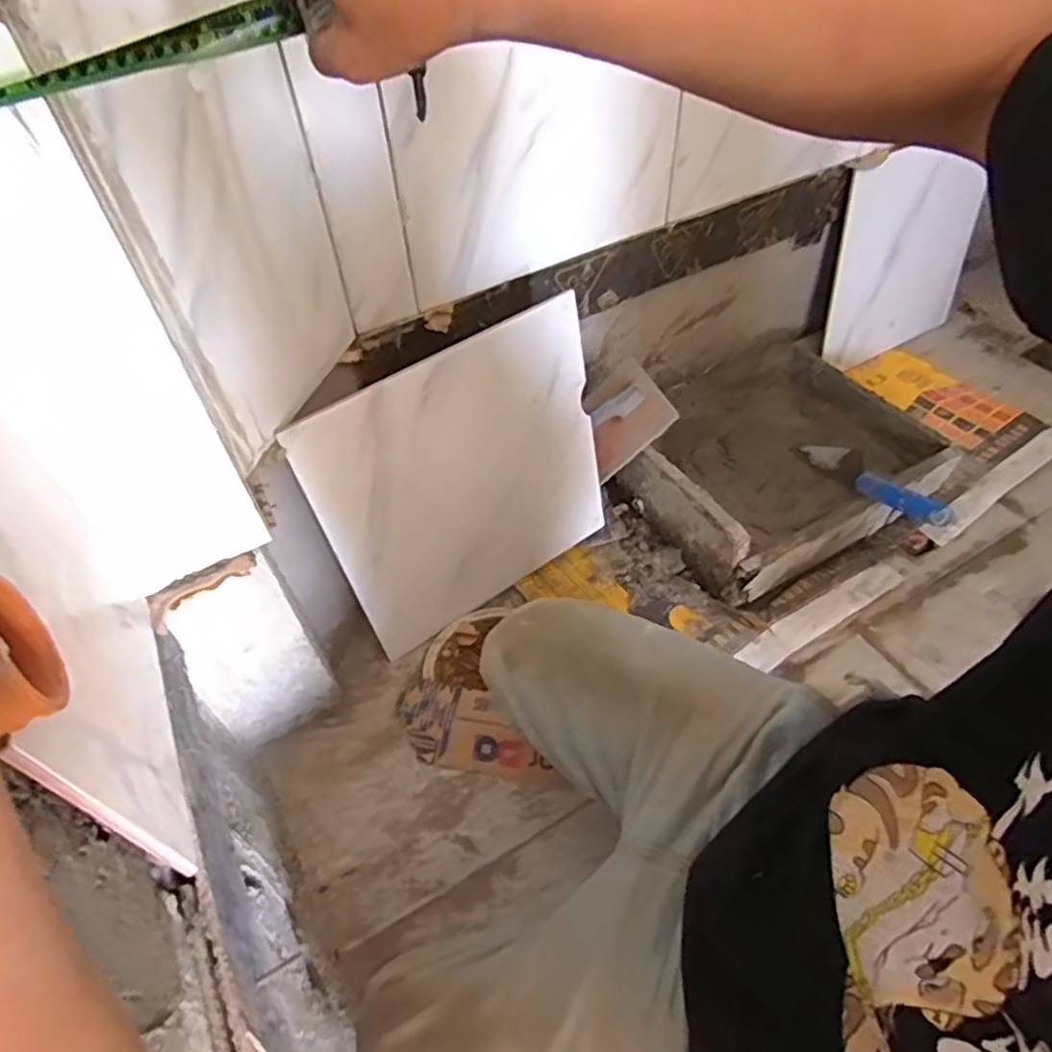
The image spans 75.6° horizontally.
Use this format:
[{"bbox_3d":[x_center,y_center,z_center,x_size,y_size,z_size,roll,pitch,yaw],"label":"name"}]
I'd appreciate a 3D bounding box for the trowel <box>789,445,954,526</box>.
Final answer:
[{"bbox_3d":[0.514,-0.070,1.027,0.047,0.046,0.320,-13,27,-9],"label":"trowel"}]

